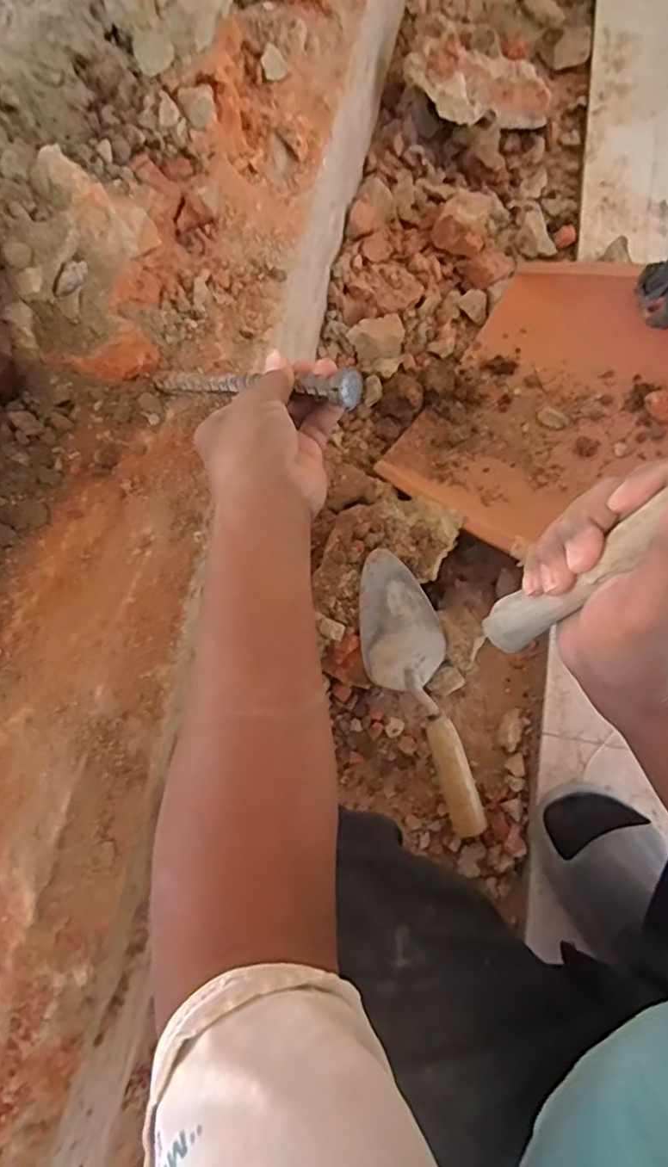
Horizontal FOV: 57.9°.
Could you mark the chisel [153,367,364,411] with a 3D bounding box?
[{"bbox_3d":[-0.060,-0.135,0.412,0.196,0.017,0.017,17,70,38],"label":"chisel"}]

